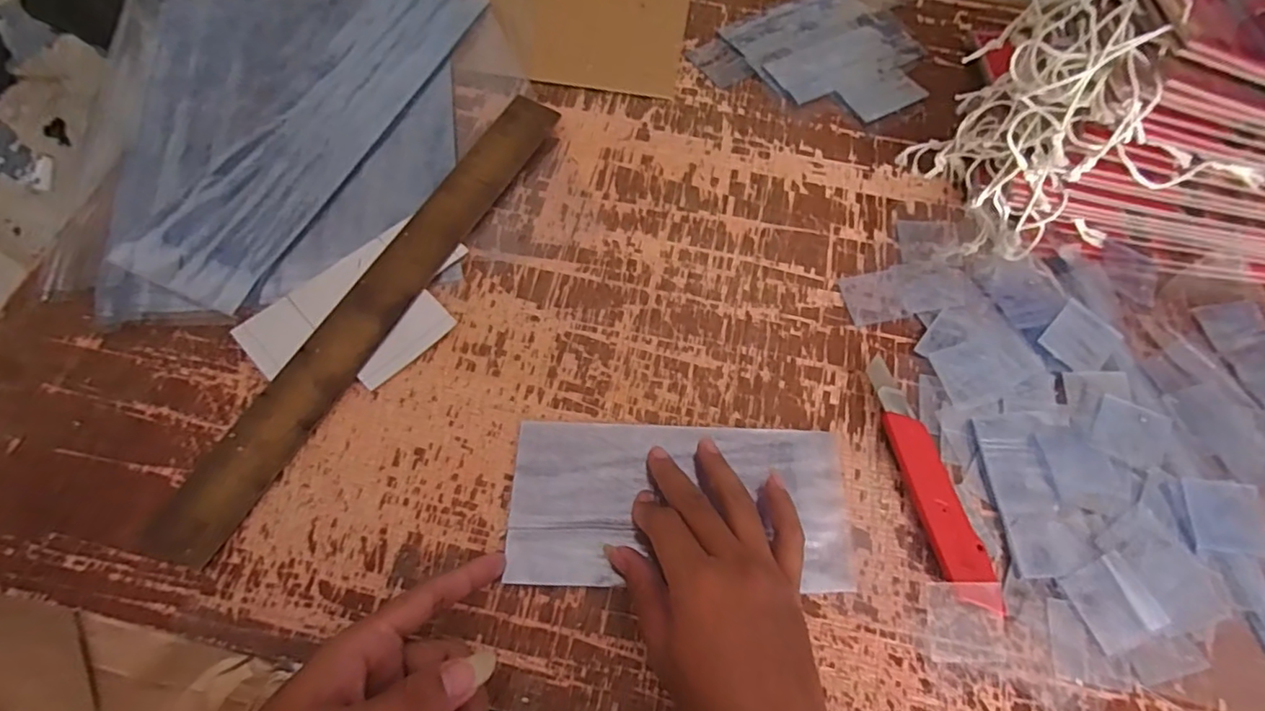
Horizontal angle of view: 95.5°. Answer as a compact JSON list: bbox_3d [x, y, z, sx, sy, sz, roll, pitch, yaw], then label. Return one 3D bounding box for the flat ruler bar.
[{"bbox_3d":[-0.188,-0.050,0.439,0.046,0.008,0.431,29,68,4],"label":"flat ruler bar"}]

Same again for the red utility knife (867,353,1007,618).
[{"bbox_3d":[0.196,0.082,0.383,0.030,0.020,0.165,-11,66,-7],"label":"red utility knife"}]

